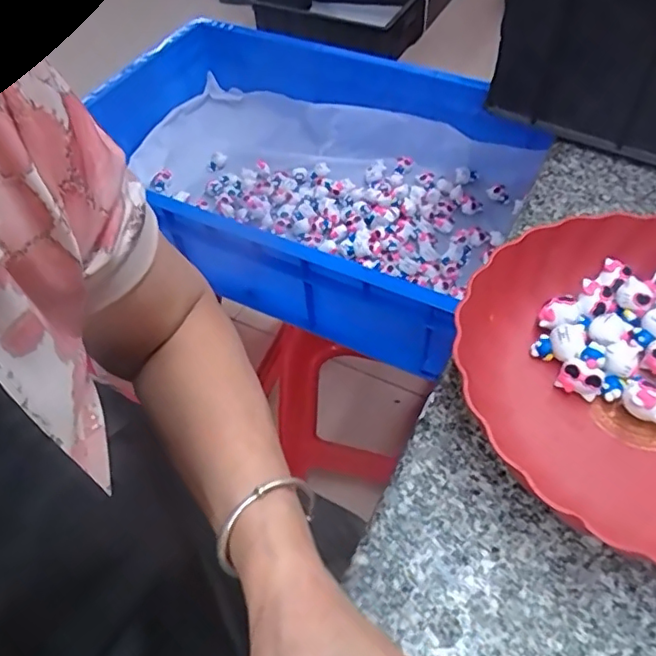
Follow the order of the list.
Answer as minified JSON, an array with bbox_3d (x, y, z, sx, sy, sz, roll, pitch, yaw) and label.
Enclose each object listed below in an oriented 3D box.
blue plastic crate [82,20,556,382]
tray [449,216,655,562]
[{"bbox_3d":[-0.046,-0.231,0.838,0.613,0.142,0.430,23,57,19],"label":"blue plastic crate"},{"bbox_3d":[0.202,0.032,0.357,0.234,0.052,0.232,-21,52,-11],"label":"tray"}]

